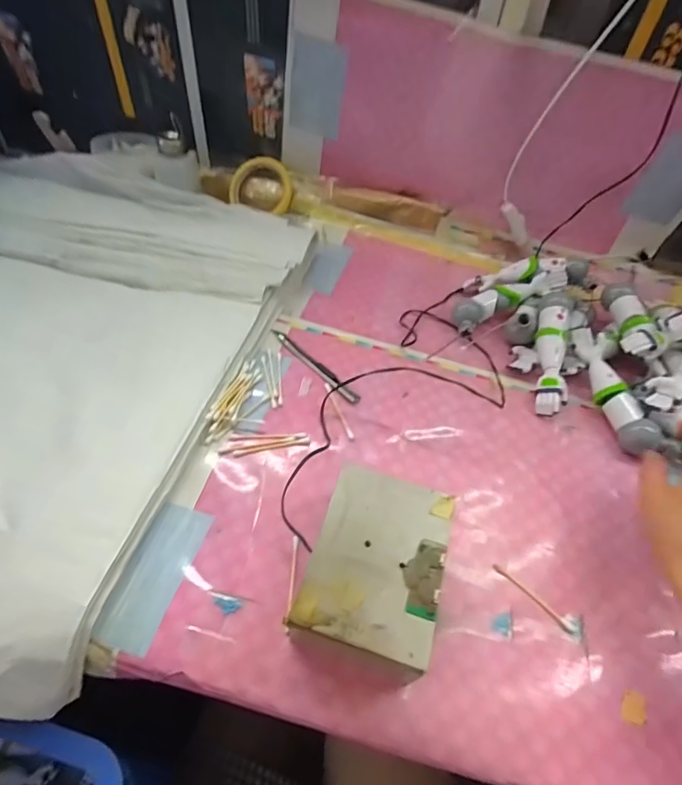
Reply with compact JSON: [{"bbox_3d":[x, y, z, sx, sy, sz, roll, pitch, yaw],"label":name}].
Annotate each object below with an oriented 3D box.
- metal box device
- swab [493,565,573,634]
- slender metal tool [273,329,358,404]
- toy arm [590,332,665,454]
[{"bbox_3d":[0.024,0.133,0.337,0.092,0.056,0.133,16,52,7],"label":"metal box device"},{"bbox_3d":[0.153,0.165,0.363,0.070,0.004,0.005,40,60,22],"label":"swab"},{"bbox_3d":[-0.028,-0.032,0.480,0.013,0.007,0.131,-33,62,-27],"label":"slender metal tool"},{"bbox_3d":[0.290,0.002,0.481,0.038,0.040,0.133,-4,52,-8],"label":"toy arm"}]

